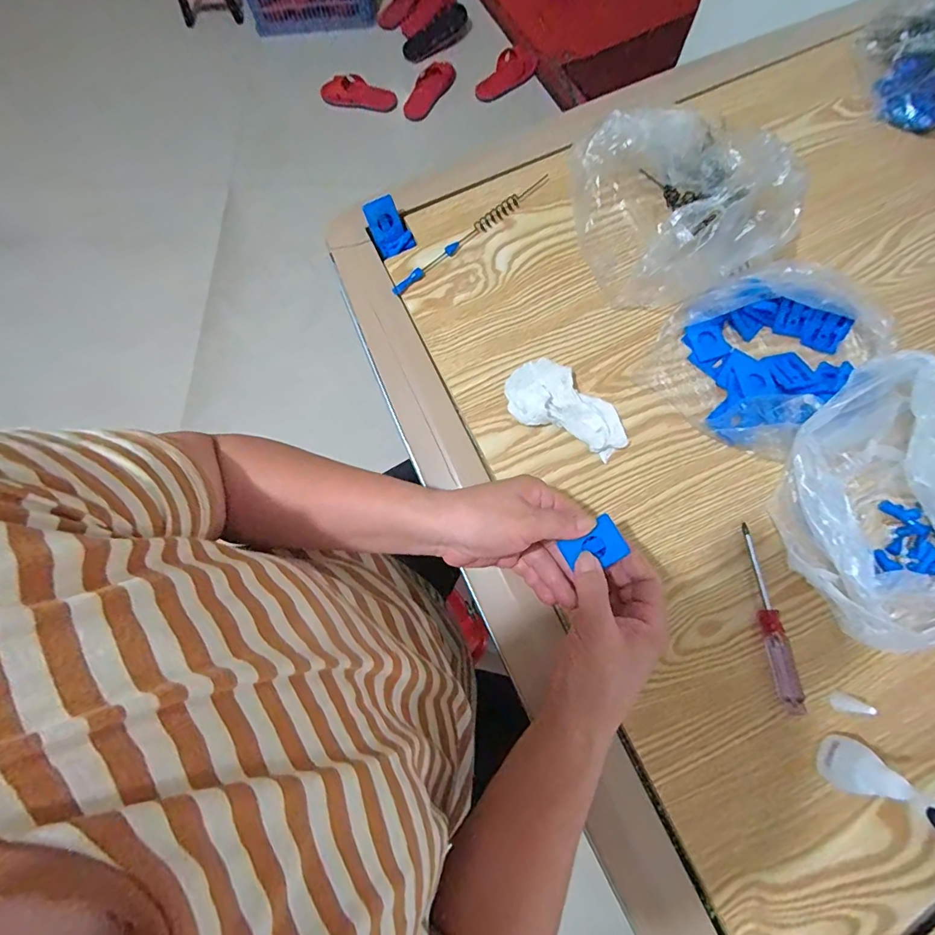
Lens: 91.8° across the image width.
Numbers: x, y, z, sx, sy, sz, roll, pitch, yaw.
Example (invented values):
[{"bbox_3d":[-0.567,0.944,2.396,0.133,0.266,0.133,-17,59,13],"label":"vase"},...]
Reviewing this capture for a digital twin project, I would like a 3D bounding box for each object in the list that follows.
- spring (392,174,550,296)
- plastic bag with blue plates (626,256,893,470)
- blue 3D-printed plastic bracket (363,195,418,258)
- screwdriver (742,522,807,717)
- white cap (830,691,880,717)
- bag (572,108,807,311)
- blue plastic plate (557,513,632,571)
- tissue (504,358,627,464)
[{"bbox_3d":[0.007,-0.254,0.490,0.219,0.007,0.015,-40,78,-9],"label":"spring"},{"bbox_3d":[0.277,-0.111,0.424,0.167,0.050,0.178,40,79,10],"label":"plastic bag with blue plates"},{"bbox_3d":[-0.085,-0.262,0.495,0.037,0.034,0.047,-28,76,-6],"label":"blue 3D-printed plastic bracket"},{"bbox_3d":[0.253,0.124,0.379,0.020,0.013,0.148,-4,75,0],"label":"screwdriver"},{"bbox_3d":[0.299,0.185,0.352,0.012,0.033,0.014,15,76,5],"label":"white cap"},{"bbox_3d":[0.199,-0.264,0.442,0.155,0.096,0.186,-19,76,-4],"label":"bag"},{"bbox_3d":[0.094,0.060,0.338,0.045,0.004,0.032,-33,85,-2],"label":"blue plastic plate"},{"bbox_3d":[0.094,-0.058,0.429,0.120,0.023,0.063,30,78,8],"label":"tissue"}]

